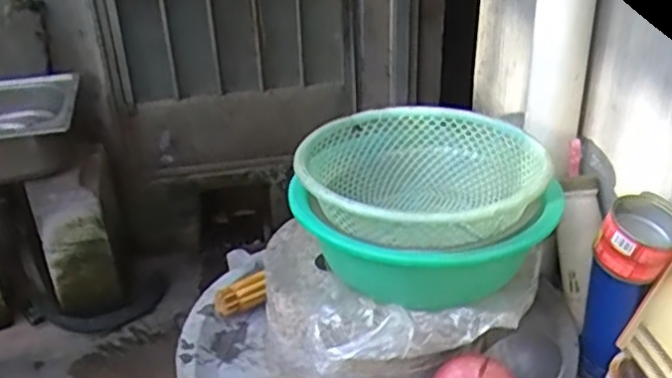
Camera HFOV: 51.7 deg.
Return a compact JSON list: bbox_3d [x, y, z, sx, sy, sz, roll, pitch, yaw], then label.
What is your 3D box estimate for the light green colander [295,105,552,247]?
[{"bbox_3d":[0.106,0.001,0.879,0.285,0.116,0.288,-2,31,-1],"label":"light green colander"}]

